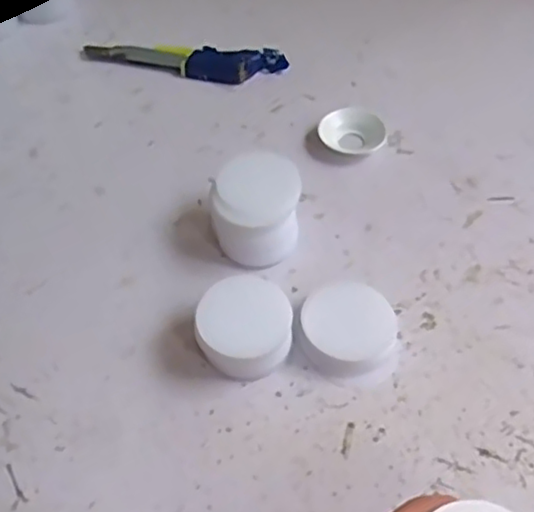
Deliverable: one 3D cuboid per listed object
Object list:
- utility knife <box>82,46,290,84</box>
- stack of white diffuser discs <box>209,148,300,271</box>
[{"bbox_3d":[-0.080,-0.186,0.628,0.193,0.016,0.042,3,52,3],"label":"utility knife"},{"bbox_3d":[-0.007,-0.033,0.478,0.062,0.056,0.073,6,52,5],"label":"stack of white diffuser discs"}]

